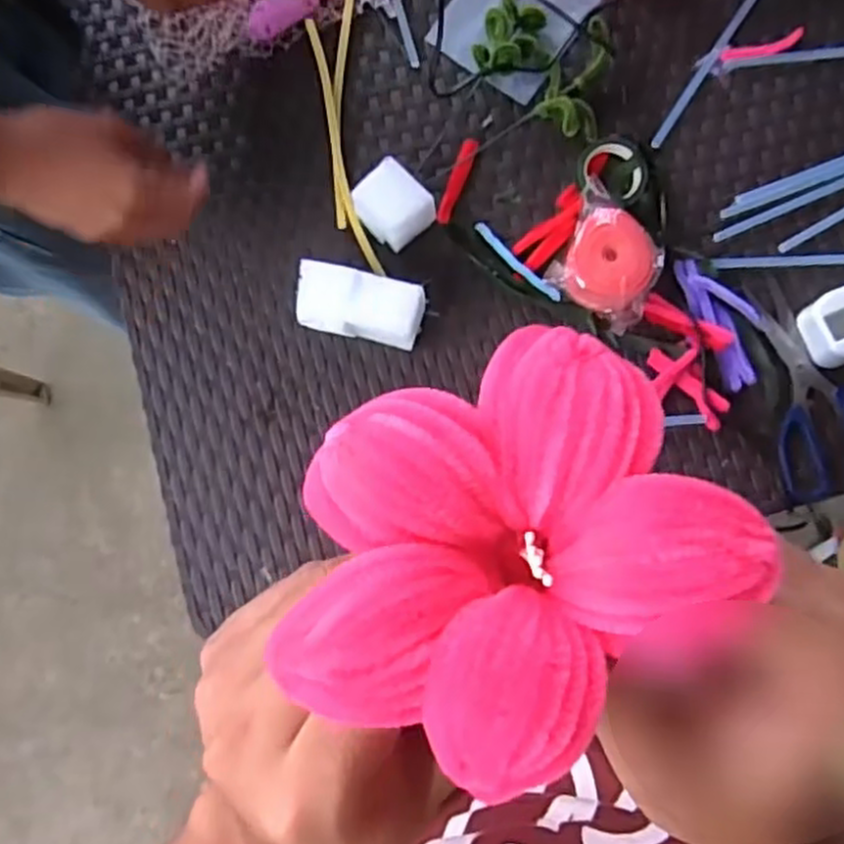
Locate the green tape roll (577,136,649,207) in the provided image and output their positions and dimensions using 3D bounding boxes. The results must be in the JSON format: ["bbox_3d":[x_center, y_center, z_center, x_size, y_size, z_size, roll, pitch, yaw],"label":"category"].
[{"bbox_3d":[0.161,-0.211,0.637,0.060,0.024,0.057,0,85,2],"label":"green tape roll"}]

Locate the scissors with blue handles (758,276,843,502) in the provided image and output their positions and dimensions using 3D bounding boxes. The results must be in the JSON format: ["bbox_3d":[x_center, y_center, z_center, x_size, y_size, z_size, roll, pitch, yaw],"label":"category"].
[{"bbox_3d":[0.330,-0.031,0.619,0.097,0.013,0.179,-6,84,1],"label":"scissors with blue handles"}]

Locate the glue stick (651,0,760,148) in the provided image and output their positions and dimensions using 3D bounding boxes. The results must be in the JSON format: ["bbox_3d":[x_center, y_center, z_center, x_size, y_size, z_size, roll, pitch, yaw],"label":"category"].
[{"bbox_3d":[0.251,-0.312,0.658,0.013,0.011,0.183,35,87,5],"label":"glue stick"}]

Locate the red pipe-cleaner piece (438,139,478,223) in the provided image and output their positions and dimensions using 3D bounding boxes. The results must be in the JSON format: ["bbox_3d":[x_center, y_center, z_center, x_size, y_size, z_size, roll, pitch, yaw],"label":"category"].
[{"bbox_3d":[0.030,-0.206,0.654,0.013,0.005,0.077,21,86,4],"label":"red pipe-cleaner piece"}]

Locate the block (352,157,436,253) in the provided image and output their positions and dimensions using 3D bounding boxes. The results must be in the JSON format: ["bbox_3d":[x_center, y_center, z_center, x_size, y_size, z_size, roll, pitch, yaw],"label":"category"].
[{"bbox_3d":[-0.024,-0.178,0.637,0.052,0.044,0.065,-45,85,-2],"label":"block"}]

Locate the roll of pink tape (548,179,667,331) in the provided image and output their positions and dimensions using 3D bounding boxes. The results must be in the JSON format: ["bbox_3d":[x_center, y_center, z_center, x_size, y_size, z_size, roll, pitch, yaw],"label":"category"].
[{"bbox_3d":[0.150,-0.133,0.621,0.091,0.052,0.084,0,85,2],"label":"roll of pink tape"}]

